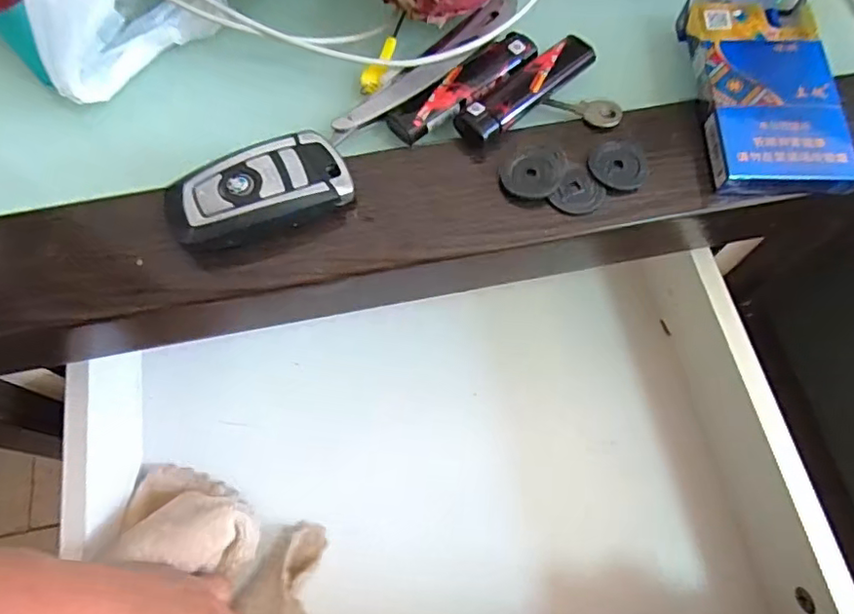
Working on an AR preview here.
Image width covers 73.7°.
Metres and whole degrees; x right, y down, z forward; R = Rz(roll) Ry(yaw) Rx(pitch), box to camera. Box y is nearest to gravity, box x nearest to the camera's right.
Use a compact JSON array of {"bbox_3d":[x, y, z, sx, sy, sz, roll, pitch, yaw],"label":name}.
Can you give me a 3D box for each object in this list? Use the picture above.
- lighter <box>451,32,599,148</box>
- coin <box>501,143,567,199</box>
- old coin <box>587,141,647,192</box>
[{"bbox_3d":[0.048,-0.103,0.265,0.080,0.009,0.020,-43,73,-15],"label":"lighter"},{"bbox_3d":[0.047,-0.060,0.249,0.027,0.004,0.028,11,68,6],"label":"coin"},{"bbox_3d":[0.084,-0.062,0.251,0.025,0.004,0.028,16,69,7],"label":"old coin"}]

